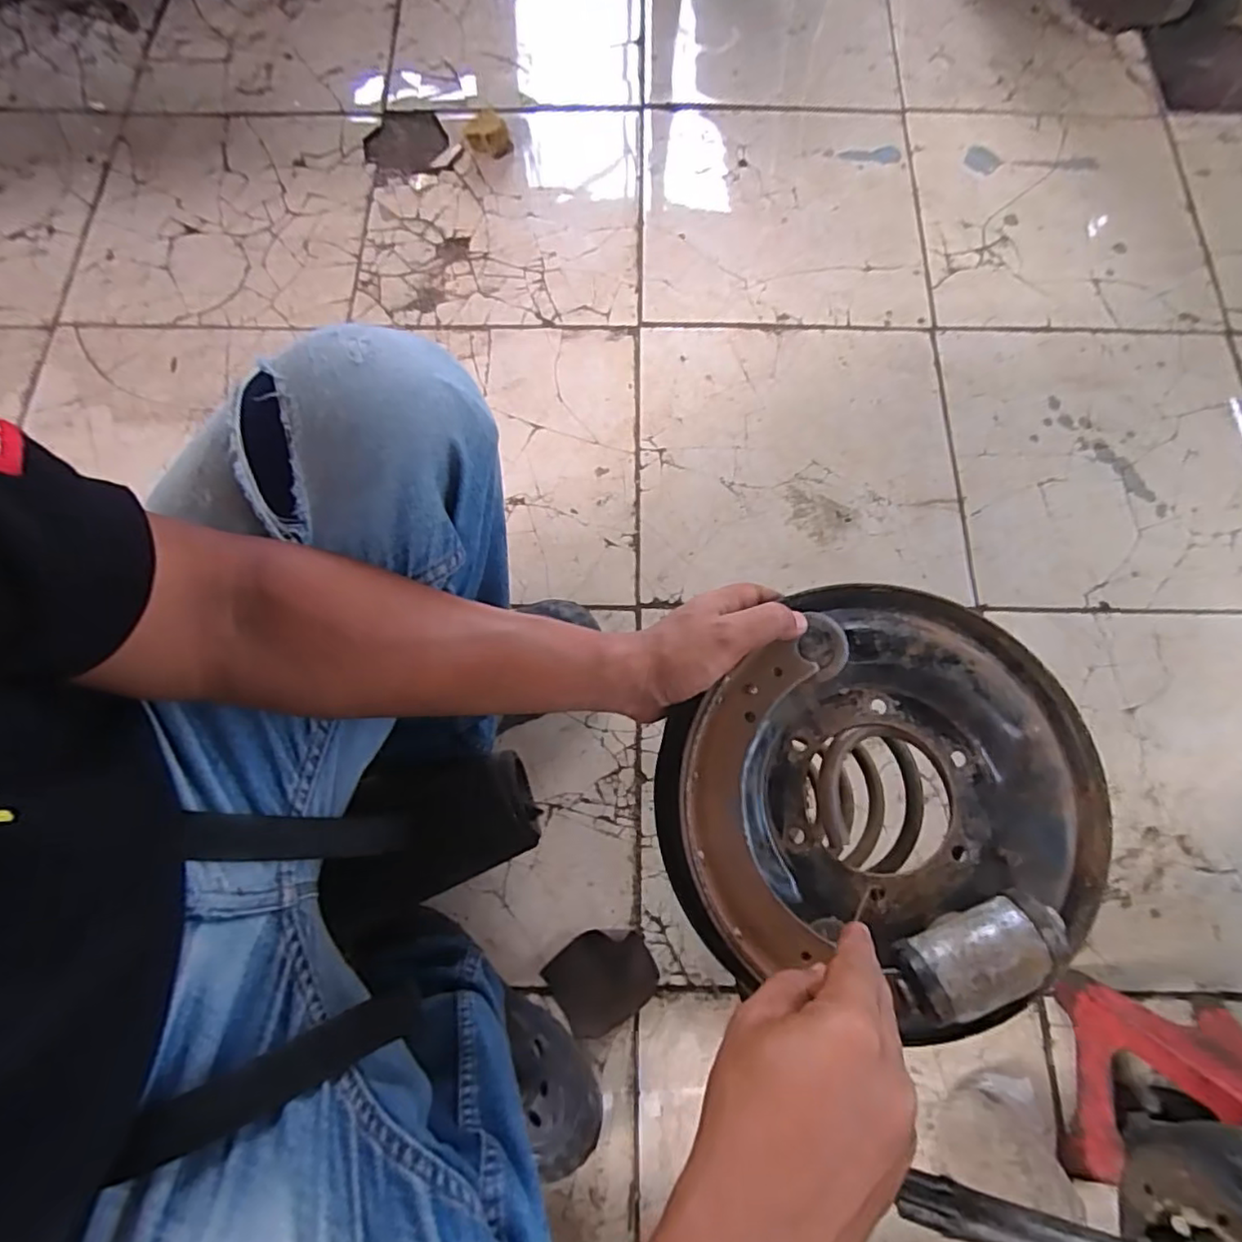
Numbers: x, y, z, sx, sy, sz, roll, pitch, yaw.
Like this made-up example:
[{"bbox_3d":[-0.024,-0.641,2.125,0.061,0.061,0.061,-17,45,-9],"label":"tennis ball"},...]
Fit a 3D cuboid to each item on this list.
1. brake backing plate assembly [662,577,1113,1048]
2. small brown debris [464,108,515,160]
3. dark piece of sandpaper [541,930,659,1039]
[{"bbox_3d":[0.166,0.109,0.379,0.273,0.053,0.243,-43,79,-10],"label":"brake backing plate assembly"},{"bbox_3d":[-0.204,-0.744,0.956,0.063,0.029,0.075,-19,76,-4],"label":"small brown debris"},{"bbox_3d":[-0.018,0.368,0.643,0.103,0.018,0.089,-33,77,-8],"label":"dark piece of sandpaper"}]

